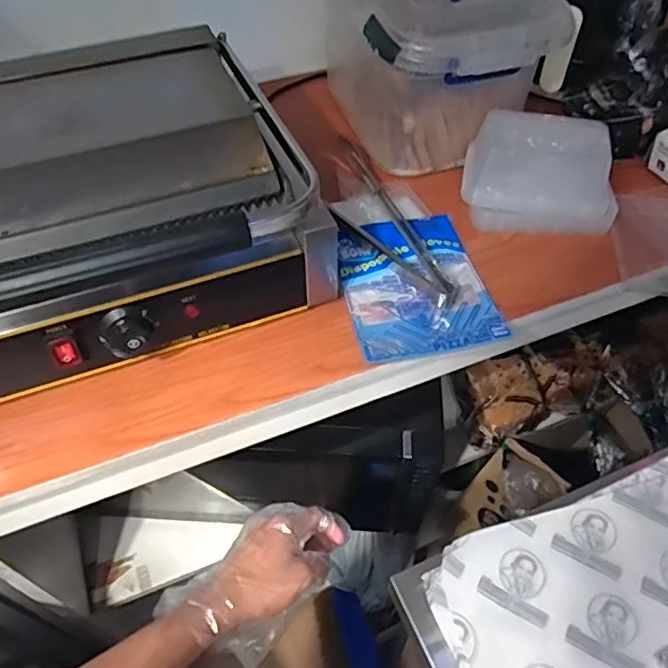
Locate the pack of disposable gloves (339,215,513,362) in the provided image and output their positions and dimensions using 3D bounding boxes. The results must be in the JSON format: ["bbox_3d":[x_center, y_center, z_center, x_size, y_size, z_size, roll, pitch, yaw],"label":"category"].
[{"bbox_3d":[0.089,-0.060,0.657,0.155,0.010,0.200,-11,52,-8],"label":"pack of disposable gloves"}]

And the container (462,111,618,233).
[{"bbox_3d":[0.255,-0.193,0.698,0.185,0.104,0.096,10,52,9],"label":"container"}]

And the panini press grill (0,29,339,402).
[{"bbox_3d":[-0.251,-0.112,0.587,0.412,0.197,0.354,-24,55,-17],"label":"panini press grill"}]

